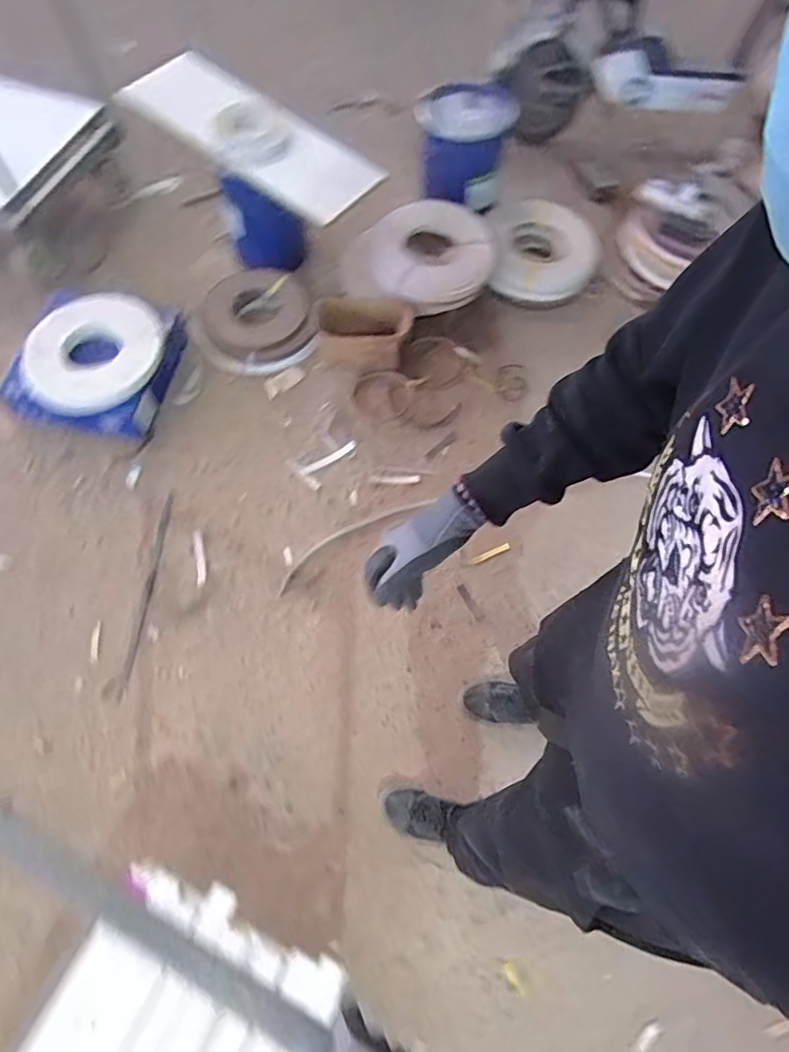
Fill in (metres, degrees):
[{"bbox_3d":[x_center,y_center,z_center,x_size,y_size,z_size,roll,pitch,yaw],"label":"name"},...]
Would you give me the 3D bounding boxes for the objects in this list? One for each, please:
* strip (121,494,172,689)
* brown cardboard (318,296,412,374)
[{"bbox_3d":[-0.692,0.167,1.558,0.028,0.009,0.552,4,69,0],"label":"strip"},{"bbox_3d":[-0.108,-0.635,1.831,0.307,0.168,0.203,7,66,2],"label":"brown cardboard"}]

